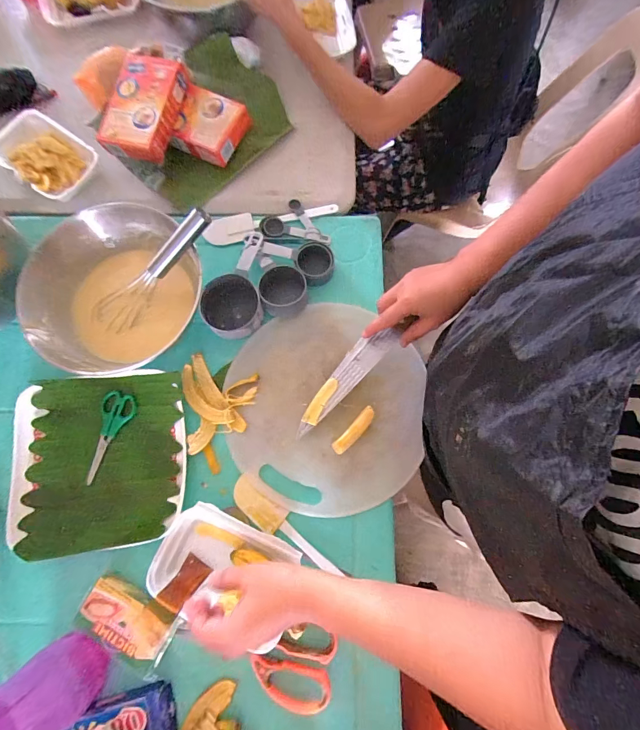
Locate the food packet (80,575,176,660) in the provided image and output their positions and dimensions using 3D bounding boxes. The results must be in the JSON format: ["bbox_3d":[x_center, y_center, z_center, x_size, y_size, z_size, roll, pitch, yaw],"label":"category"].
[{"bbox_3d":[-0.239,0.314,0.446,0.111,0.034,0.060,20,77,5],"label":"food packet"}]

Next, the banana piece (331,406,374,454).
[{"bbox_3d":[0.047,0.090,0.494,0.019,0.033,0.075,44,80,10],"label":"banana piece"}]

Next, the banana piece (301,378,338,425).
[{"bbox_3d":[0.001,0.049,0.494,0.022,0.004,0.071,30,90,27],"label":"banana piece"}]

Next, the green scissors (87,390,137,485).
[{"bbox_3d":[-0.308,0.100,0.513,0.048,0.012,0.128,23,77,6],"label":"green scissors"}]

